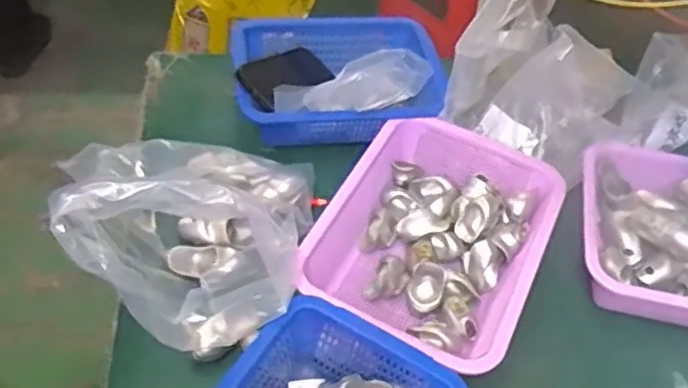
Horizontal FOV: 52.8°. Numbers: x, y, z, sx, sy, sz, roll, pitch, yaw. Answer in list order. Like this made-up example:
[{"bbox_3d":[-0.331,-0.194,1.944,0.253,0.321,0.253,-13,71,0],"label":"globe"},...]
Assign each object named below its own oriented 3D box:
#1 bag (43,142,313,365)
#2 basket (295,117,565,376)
[{"bbox_3d":[-0.142,0.015,0.700,0.207,0.207,0.241,2,48,-3],"label":"bag"},{"bbox_3d":[0.102,0.051,0.773,0.219,0.084,0.302,23,51,15],"label":"basket"}]

